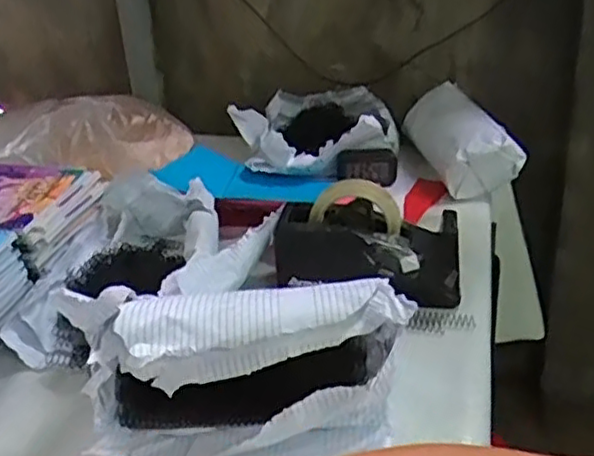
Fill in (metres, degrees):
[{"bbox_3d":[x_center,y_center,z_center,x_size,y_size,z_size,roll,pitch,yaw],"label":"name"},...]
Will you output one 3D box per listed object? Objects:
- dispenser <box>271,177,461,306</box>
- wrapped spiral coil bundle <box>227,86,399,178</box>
[{"bbox_3d":[0.078,0.012,0.748,0.201,0.103,0.085,2,28,12],"label":"dispenser"},{"bbox_3d":[0.028,-0.162,1.087,0.244,0.090,0.236,-9,27,-9],"label":"wrapped spiral coil bundle"}]

